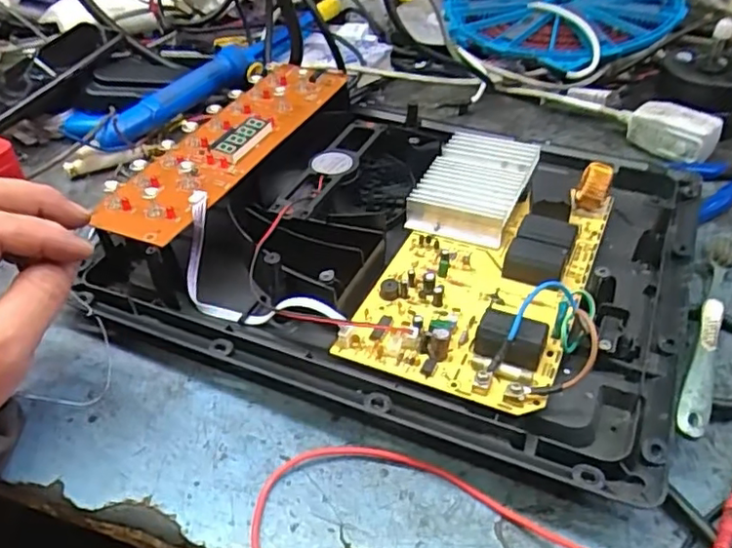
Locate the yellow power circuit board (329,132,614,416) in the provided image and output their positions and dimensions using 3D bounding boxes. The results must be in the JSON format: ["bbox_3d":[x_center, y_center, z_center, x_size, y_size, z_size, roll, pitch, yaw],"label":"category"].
[{"bbox_3d":[0.086,-0.018,0.407,0.138,0.033,0.241,15,45,15],"label":"yellow power circuit board"}]

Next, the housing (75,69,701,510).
[{"bbox_3d":[0.028,-0.038,0.435,0.372,0.054,0.306,19,46,19],"label":"housing"}]

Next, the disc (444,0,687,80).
[{"bbox_3d":[0.194,-0.279,0.646,0.205,0.026,0.212,-6,51,7],"label":"disc"}]

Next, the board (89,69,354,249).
[{"bbox_3d":[-0.103,-0.101,0.464,0.069,0.017,0.241,18,46,18],"label":"board"}]

